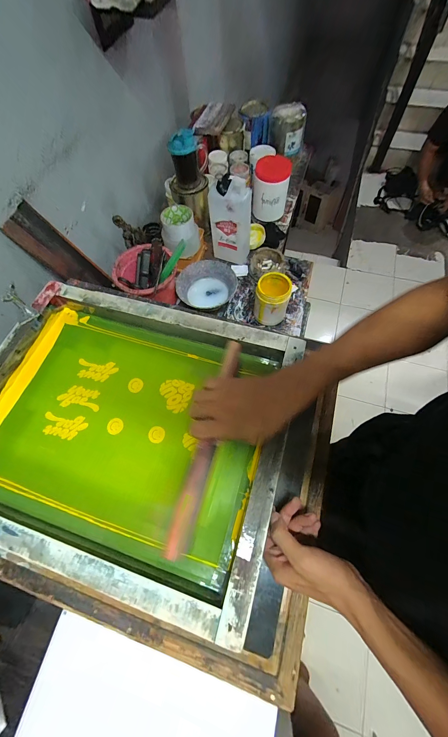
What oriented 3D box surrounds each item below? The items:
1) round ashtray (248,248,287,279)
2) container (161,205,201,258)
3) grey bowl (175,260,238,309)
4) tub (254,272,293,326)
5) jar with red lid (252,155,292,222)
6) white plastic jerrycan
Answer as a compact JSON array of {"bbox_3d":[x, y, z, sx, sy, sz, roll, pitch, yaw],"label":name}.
[{"bbox_3d":[0.123,-0.290,0.756,0.099,0.044,0.091,-1,65,3],"label":"round ashtray"},{"bbox_3d":[-0.118,-0.365,0.736,0.099,0.104,0.084,-11,65,-2],"label":"container"},{"bbox_3d":[-0.045,-0.221,0.719,0.159,0.049,0.142,-10,65,-2],"label":"grey bowl"},{"bbox_3d":[0.120,-0.167,0.666,0.075,0.112,0.077,-1,65,3],"label":"tub"},{"bbox_3d":[0.145,-0.549,0.819,0.099,0.136,0.088,7,66,6],"label":"jar with red lid"},{"bbox_3d":[0.017,-0.384,0.722,0.106,0.215,0.058,3,65,5],"label":"white plastic jerrycan"}]

